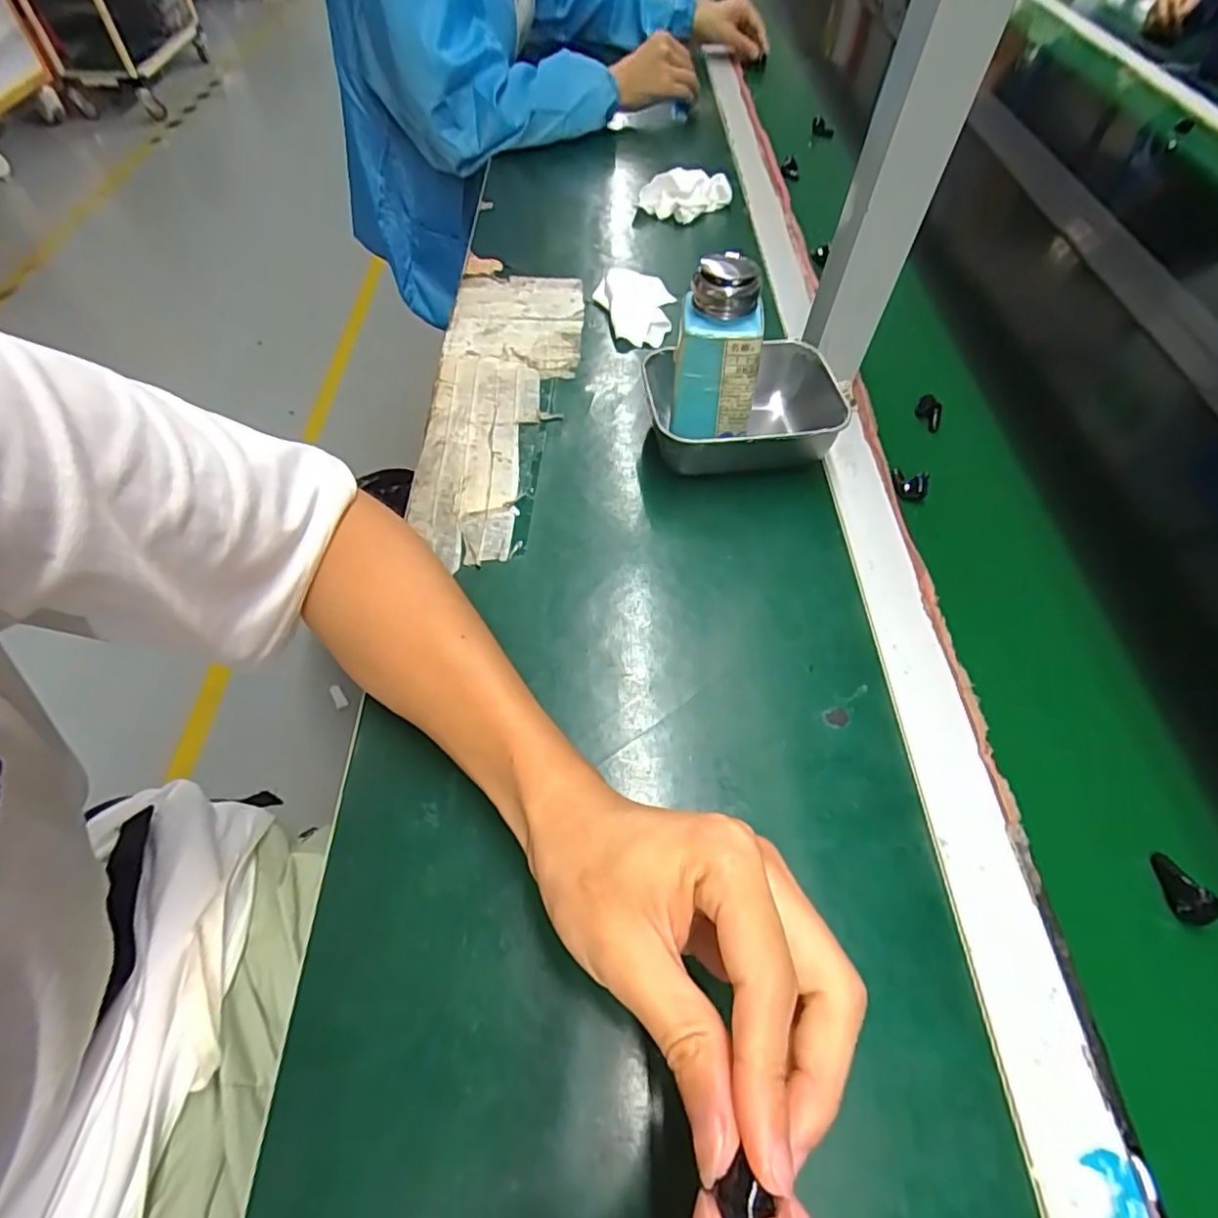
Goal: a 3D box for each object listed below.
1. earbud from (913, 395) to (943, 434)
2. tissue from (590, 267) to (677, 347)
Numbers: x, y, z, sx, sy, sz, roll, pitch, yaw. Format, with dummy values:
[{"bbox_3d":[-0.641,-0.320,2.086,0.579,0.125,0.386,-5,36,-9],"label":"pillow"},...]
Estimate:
[{"bbox_3d":[0.257,-0.157,0.497,0.021,0.016,0.024,22,57,12],"label":"earbud"},{"bbox_3d":[0.022,-0.275,0.560,0.070,0.019,0.097,5,55,1],"label":"tissue"}]

